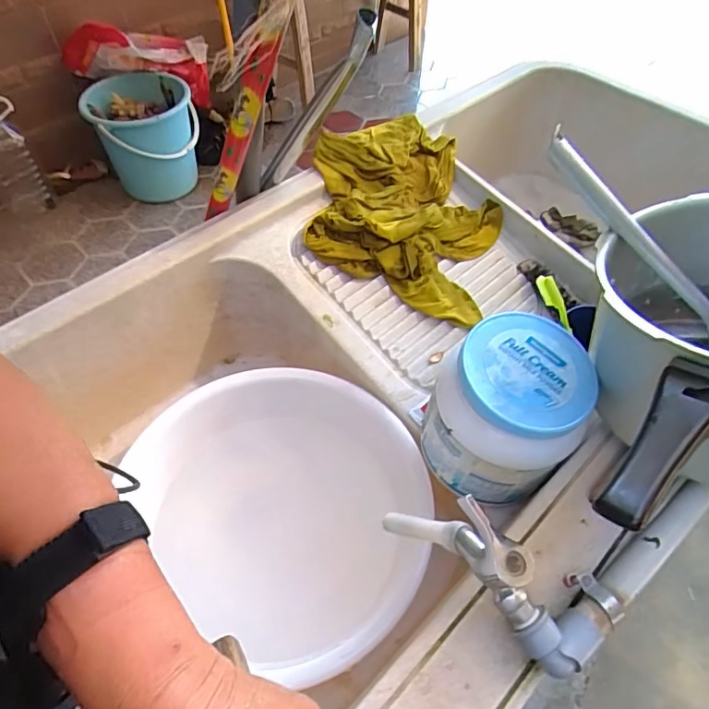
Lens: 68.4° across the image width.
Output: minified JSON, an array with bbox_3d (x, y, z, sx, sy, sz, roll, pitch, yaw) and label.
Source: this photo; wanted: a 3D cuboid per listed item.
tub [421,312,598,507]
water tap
[{"bbox_3d":[0.148,0.057,0.501,0.128,0.139,0.120,1,54,-1],"label":"tub"},{"bbox_3d":[0.096,0.155,0.375,0.033,0.086,0.157,-37,63,-25],"label":"water tap"}]

